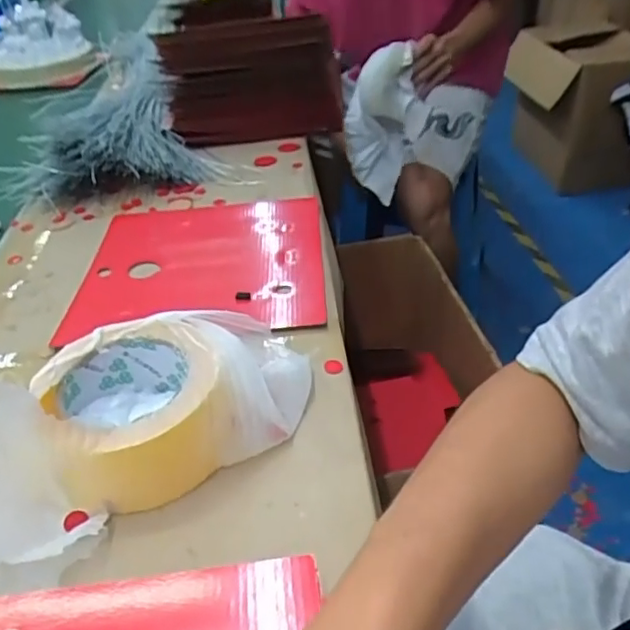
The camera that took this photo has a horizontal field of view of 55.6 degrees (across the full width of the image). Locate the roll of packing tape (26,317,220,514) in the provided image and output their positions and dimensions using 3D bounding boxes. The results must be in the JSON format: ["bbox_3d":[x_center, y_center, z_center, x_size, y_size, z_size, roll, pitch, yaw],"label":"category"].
[{"bbox_3d":[-0.109,0.057,0.376,0.099,0.065,0.103,-3,38,3],"label":"roll of packing tape"}]

